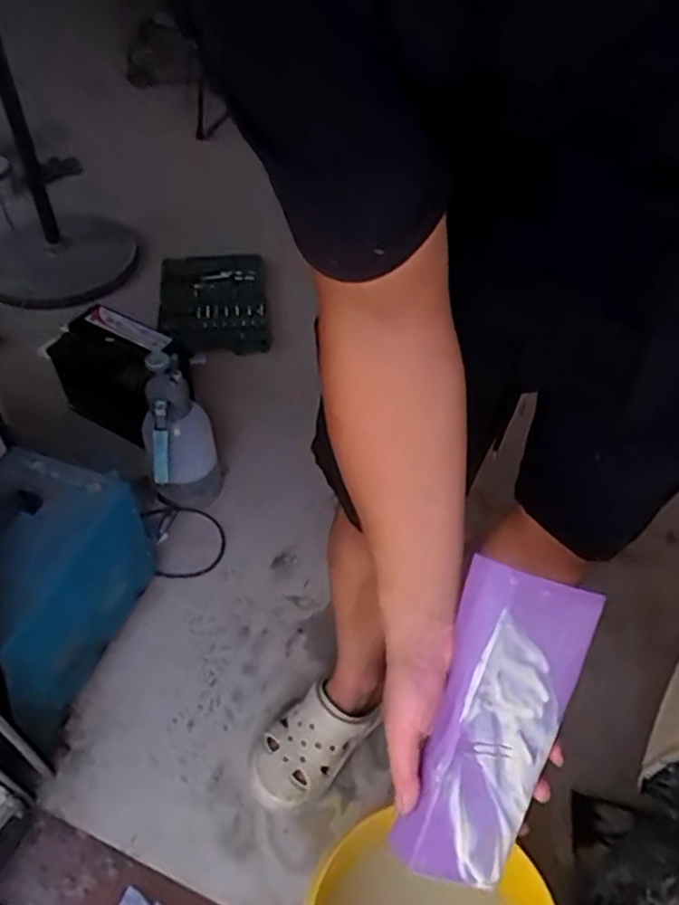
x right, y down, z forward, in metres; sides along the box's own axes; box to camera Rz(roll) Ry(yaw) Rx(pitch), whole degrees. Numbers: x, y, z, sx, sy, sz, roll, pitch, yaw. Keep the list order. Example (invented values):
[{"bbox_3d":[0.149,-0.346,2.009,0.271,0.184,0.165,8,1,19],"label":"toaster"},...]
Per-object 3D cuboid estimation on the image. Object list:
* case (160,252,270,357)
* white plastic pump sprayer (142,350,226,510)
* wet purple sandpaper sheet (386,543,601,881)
[{"bbox_3d":[-0.321,-0.384,1.745,0.259,0.039,0.387,-6,51,-7],"label":"case"},{"bbox_3d":[-0.277,-0.017,1.211,0.127,0.307,0.157,-16,53,-14],"label":"white plastic pump sprayer"},{"bbox_3d":[0.108,0.194,0.486,0.090,0.027,0.222,17,92,12],"label":"wet purple sandpaper sheet"}]

